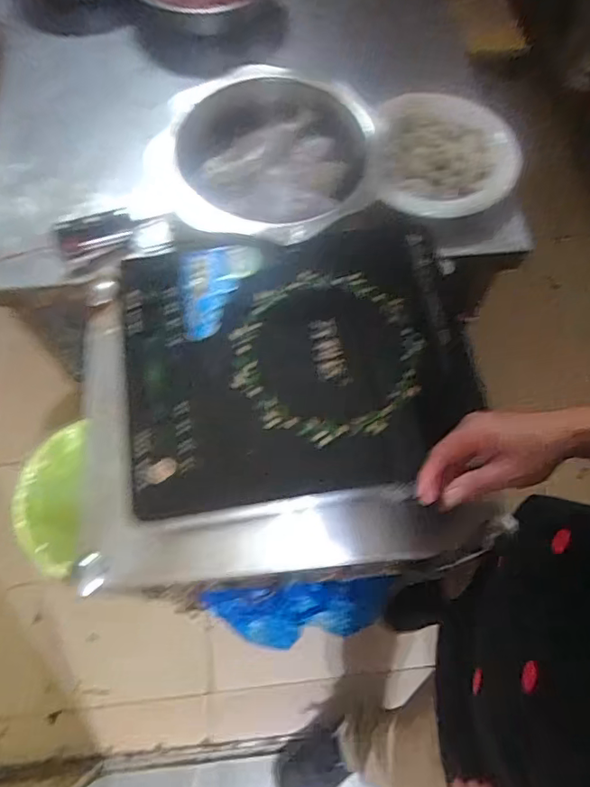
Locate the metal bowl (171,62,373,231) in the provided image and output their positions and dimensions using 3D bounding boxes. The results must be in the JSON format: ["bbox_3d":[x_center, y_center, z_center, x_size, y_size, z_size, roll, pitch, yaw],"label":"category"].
[{"bbox_3d":[-0.040,-0.339,0.755,0.253,0.114,0.253,0,67,0],"label":"metal bowl"}]

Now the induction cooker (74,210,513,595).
[{"bbox_3d":[-0.009,-0.014,0.623,0.443,0.100,0.364,-3,67,-2],"label":"induction cooker"}]

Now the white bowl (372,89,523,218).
[{"bbox_3d":[0.226,-0.358,0.785,0.218,0.054,0.225,0,67,0],"label":"white bowl"}]

